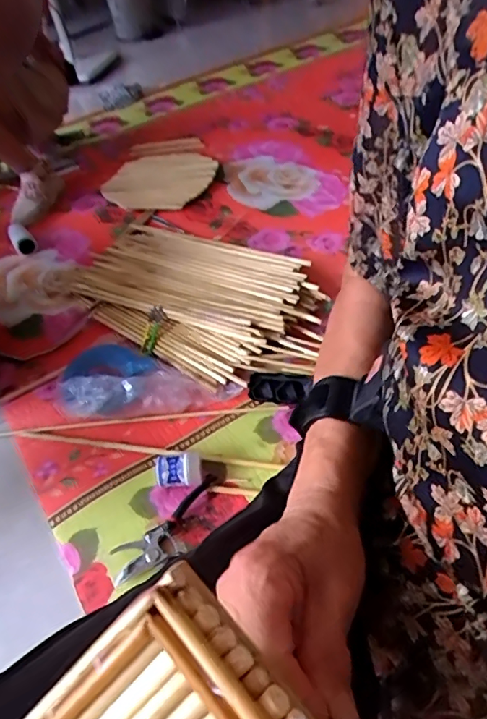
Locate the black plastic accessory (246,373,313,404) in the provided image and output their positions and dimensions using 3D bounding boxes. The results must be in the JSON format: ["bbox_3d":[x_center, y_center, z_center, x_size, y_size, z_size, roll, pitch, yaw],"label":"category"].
[{"bbox_3d":[0.062,0.047,0.891,0.104,0.035,0.053,2,44,14],"label":"black plastic accessory"}]

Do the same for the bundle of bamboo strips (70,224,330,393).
[{"bbox_3d":[-0.094,-0.148,1.084,0.577,0.038,0.375,23,48,33],"label":"bundle of bamboo strips"}]

